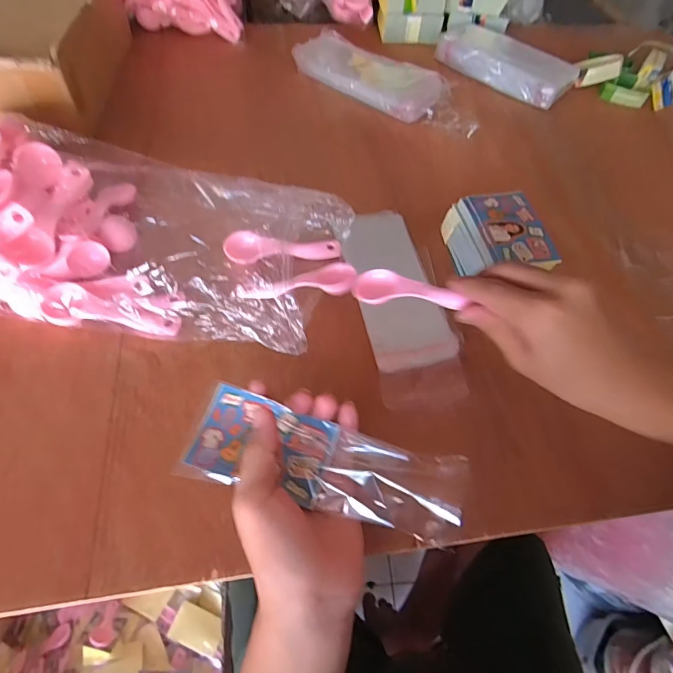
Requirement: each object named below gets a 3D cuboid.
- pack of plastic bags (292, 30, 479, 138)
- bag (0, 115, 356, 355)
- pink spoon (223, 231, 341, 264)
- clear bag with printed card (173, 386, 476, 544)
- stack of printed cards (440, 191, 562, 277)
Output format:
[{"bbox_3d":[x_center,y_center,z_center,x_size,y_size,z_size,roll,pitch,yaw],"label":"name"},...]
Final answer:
[{"bbox_3d":[0.070,-0.349,0.586,0.277,0.028,0.088,34,61,17],"label":"pack of plastic bags"},{"bbox_3d":[-0.187,-0.099,0.371,0.380,0.097,0.198,11,57,3],"label":"bag"},{"bbox_3d":[-0.051,-0.084,0.415,0.109,0.017,0.032,0,58,-4],"label":"pink spoon"},{"bbox_3d":[-0.007,0.085,0.283,0.179,0.020,0.059,15,58,5],"label":"clear bag with printed card"},{"bbox_3d":[0.157,-0.090,0.417,0.070,0.050,0.092,-8,59,-9],"label":"stack of printed cards"}]

